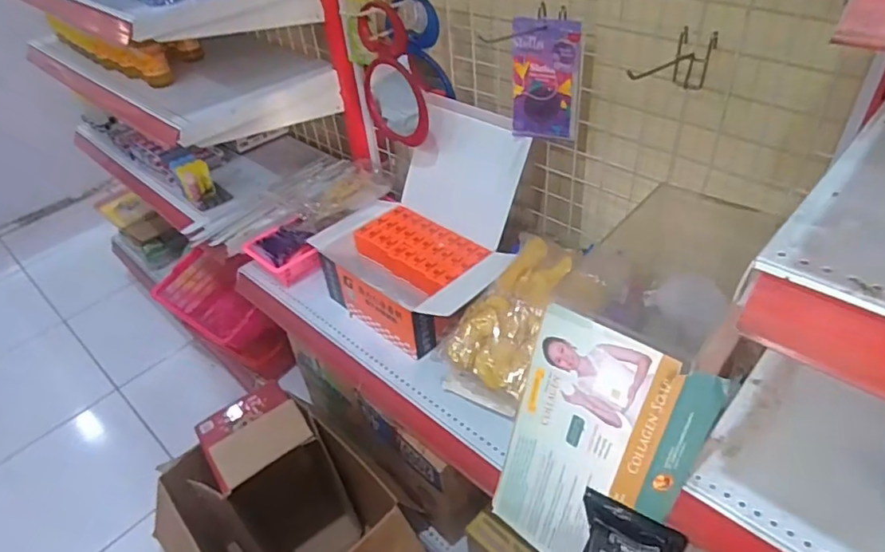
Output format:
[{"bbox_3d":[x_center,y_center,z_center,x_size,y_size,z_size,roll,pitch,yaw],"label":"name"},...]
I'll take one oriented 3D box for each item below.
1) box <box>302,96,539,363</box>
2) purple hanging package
[{"bbox_3d":[-0.023,-0.092,0.952,0.327,0.253,0.346,-32,46,-26],"label":"box"},{"bbox_3d":[0.151,-0.281,0.814,0.100,0.165,0.019,10,43,20],"label":"purple hanging package"}]

